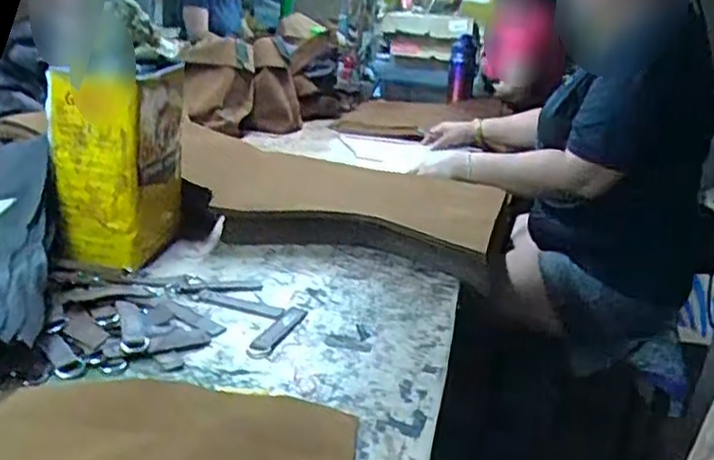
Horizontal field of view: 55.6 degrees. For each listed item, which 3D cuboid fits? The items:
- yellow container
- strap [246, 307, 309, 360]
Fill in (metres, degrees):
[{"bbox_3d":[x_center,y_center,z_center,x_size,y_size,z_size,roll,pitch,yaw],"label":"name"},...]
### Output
[{"bbox_3d":[-0.295,-0.084,0.842,0.121,0.223,0.174,6,19,1],"label":"yellow container"},{"bbox_3d":[-0.082,0.104,0.710,0.028,0.005,0.112,12,20,18],"label":"strap"}]

